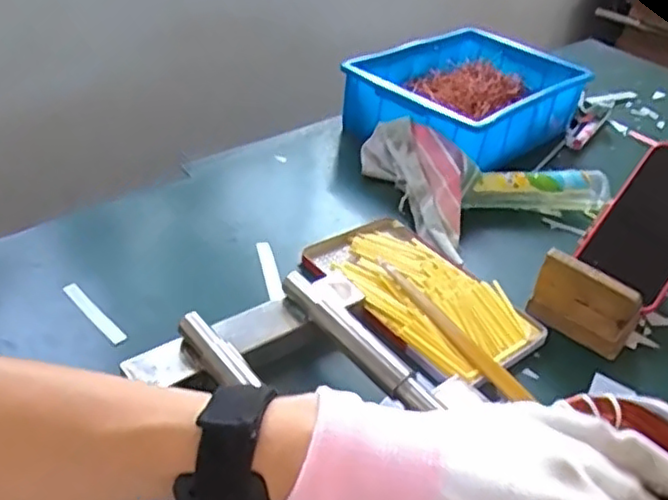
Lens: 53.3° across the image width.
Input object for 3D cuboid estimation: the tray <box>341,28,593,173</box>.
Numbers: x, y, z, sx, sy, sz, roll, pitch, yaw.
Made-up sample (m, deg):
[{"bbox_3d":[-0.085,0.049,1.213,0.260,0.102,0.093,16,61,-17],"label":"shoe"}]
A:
[{"bbox_3d":[0.167,-0.195,0.864,0.216,0.092,0.301,30,43,29],"label":"tray"}]

